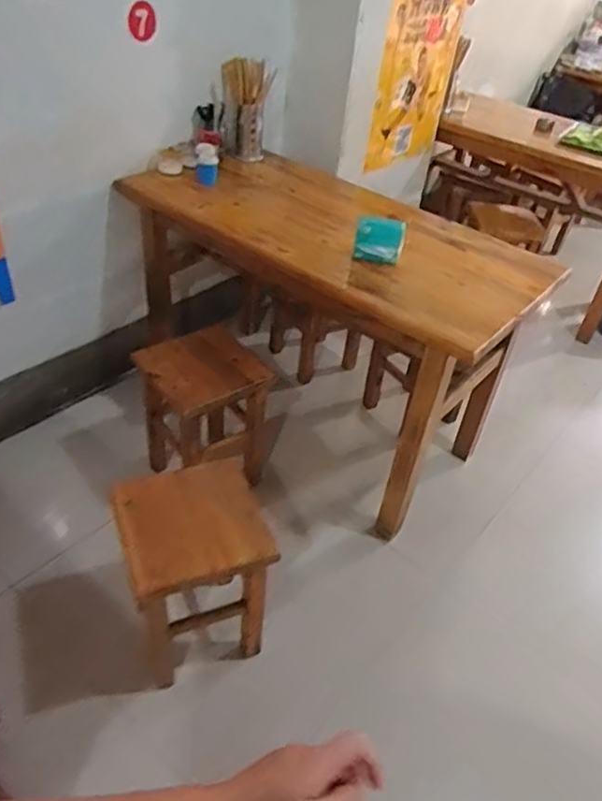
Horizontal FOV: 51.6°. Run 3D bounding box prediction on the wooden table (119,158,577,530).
[{"bbox_3d":[0.042,-0.307,1.903,1.168,0.704,0.599,34,48,20],"label":"wooden table"}]

